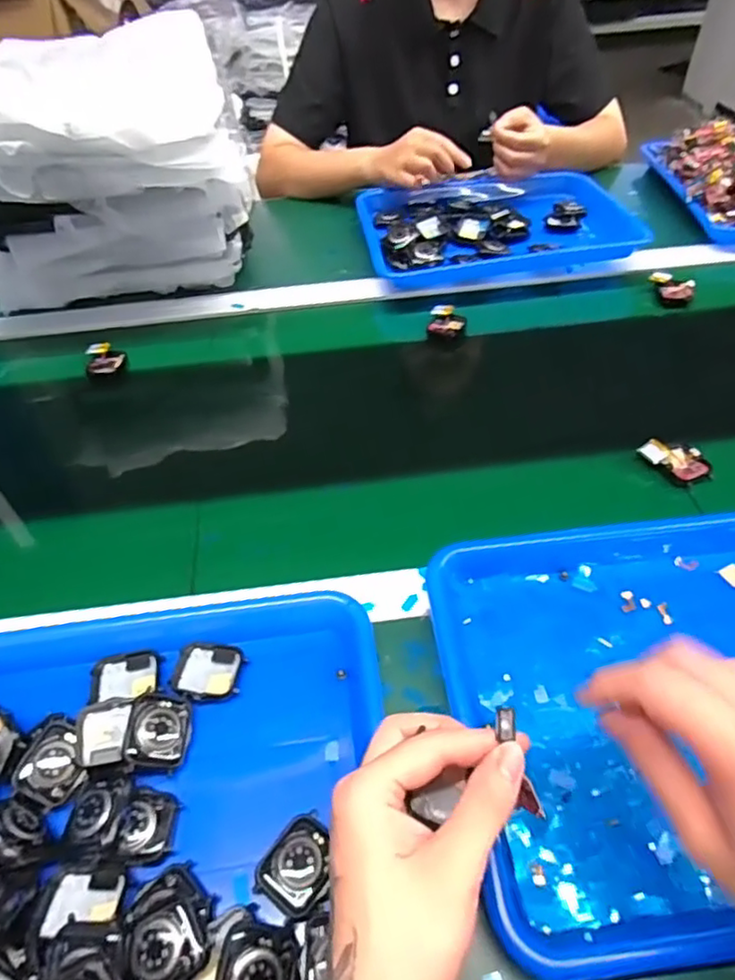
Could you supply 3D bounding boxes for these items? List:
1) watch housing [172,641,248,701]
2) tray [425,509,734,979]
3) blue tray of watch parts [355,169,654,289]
[{"bbox_3d":[-0.107,0.122,0.409,0.045,0.010,0.041,2,49,6],"label":"watch housing"},{"bbox_3d":[0.232,0.117,0.386,0.362,0.040,0.271,-6,48,-3],"label":"tray"},{"bbox_3d":[0.161,-0.366,0.817,0.341,0.038,0.285,-7,49,-2],"label":"blue tray of watch parts"}]

